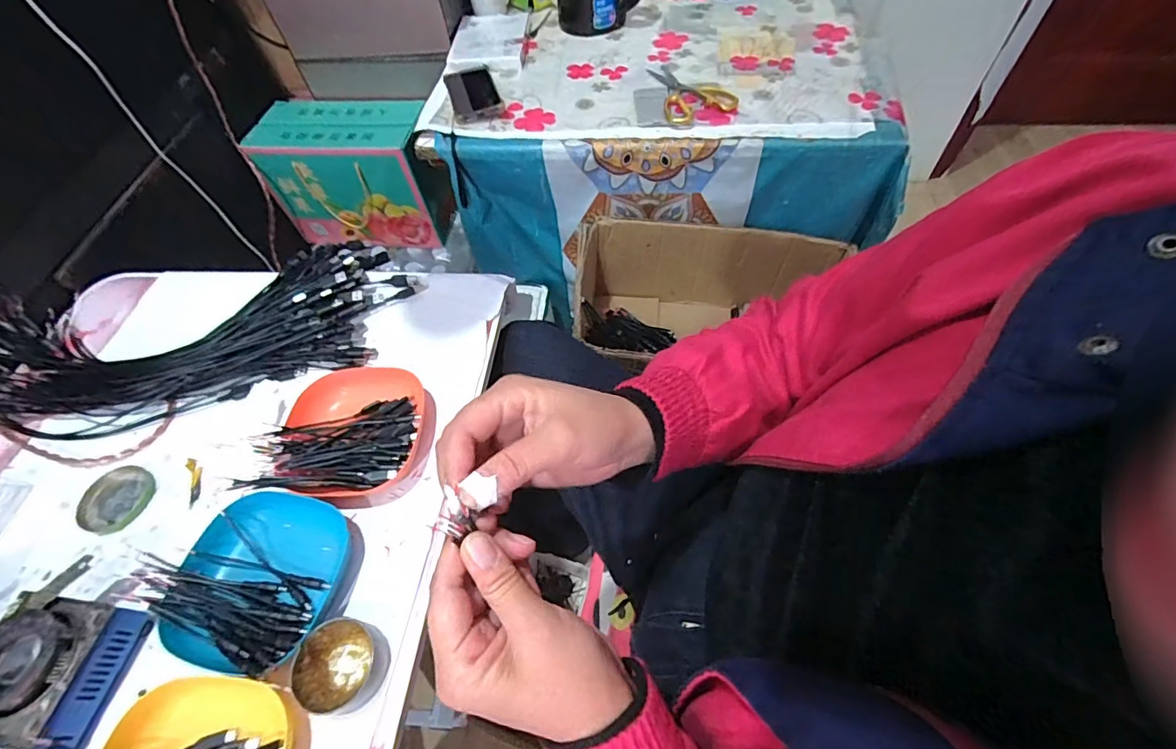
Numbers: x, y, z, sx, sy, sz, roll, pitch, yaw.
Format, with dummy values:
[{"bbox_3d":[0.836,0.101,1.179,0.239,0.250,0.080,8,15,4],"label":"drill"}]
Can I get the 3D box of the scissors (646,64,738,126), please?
[{"bbox_3d":[0.149,-0.457,0.801,0.116,0.010,0.179,-20,58,-9],"label":"scissors"}]

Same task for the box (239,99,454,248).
[{"bbox_3d":[-0.473,-0.419,1.056,0.330,0.234,0.159,4,58,7],"label":"box"}]

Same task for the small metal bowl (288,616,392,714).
[{"bbox_3d":[-0.194,0.227,0.393,0.067,0.022,0.062,-2,57,3],"label":"small metal bowl"}]

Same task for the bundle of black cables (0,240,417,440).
[{"bbox_3d":[-0.469,-0.058,0.589,0.505,0.053,0.218,-16,58,-6],"label":"bundle of black cables"}]

